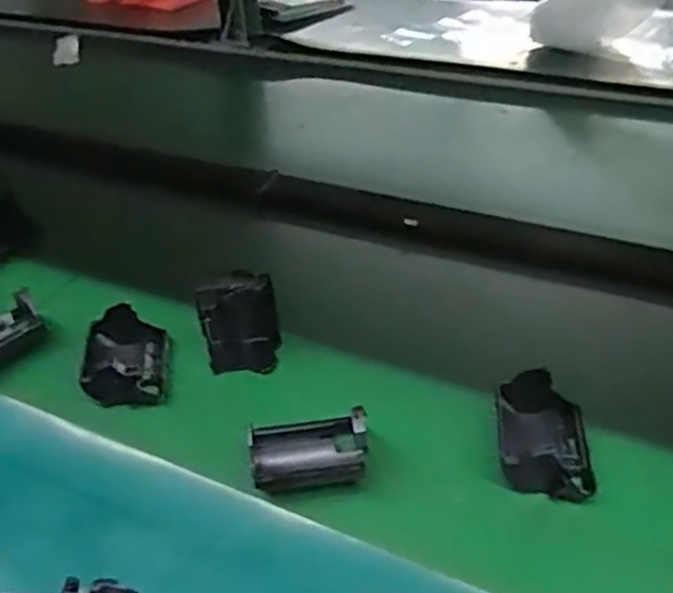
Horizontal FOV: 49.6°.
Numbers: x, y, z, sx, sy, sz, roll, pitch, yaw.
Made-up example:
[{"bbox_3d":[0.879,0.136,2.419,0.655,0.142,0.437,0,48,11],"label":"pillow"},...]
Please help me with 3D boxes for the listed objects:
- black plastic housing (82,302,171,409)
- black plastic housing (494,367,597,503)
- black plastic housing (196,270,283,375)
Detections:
[{"bbox_3d":[-0.148,0.041,0.512,0.054,0.039,0.071,-10,39,-7],"label":"black plastic housing"},{"bbox_3d":[0.123,0.082,0.431,0.050,0.041,0.070,0,39,6],"label":"black plastic housing"},{"bbox_3d":[-0.068,0.021,0.513,0.053,0.072,0.034,-9,39,-5],"label":"black plastic housing"}]

